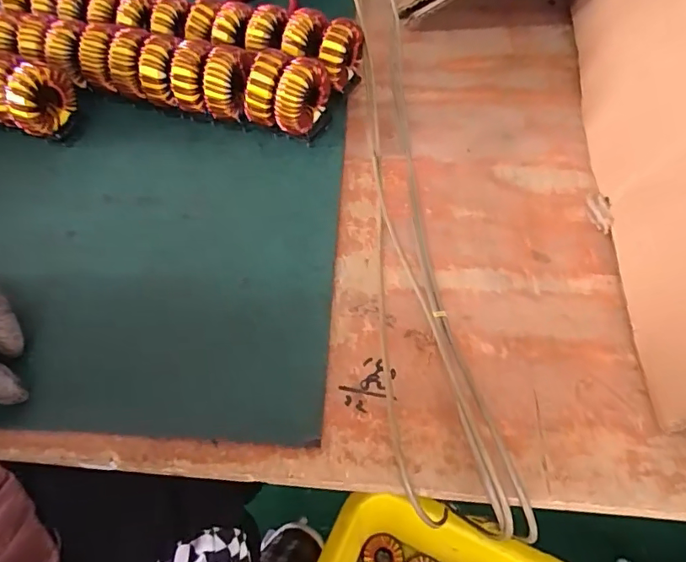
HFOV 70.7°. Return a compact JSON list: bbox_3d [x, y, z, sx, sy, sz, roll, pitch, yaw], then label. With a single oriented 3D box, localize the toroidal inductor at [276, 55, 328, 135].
[{"bbox_3d":[-0.029,-0.128,0.348,0.023,0.058,0.042,18,59,14],"label":"toroidal inductor"}]

